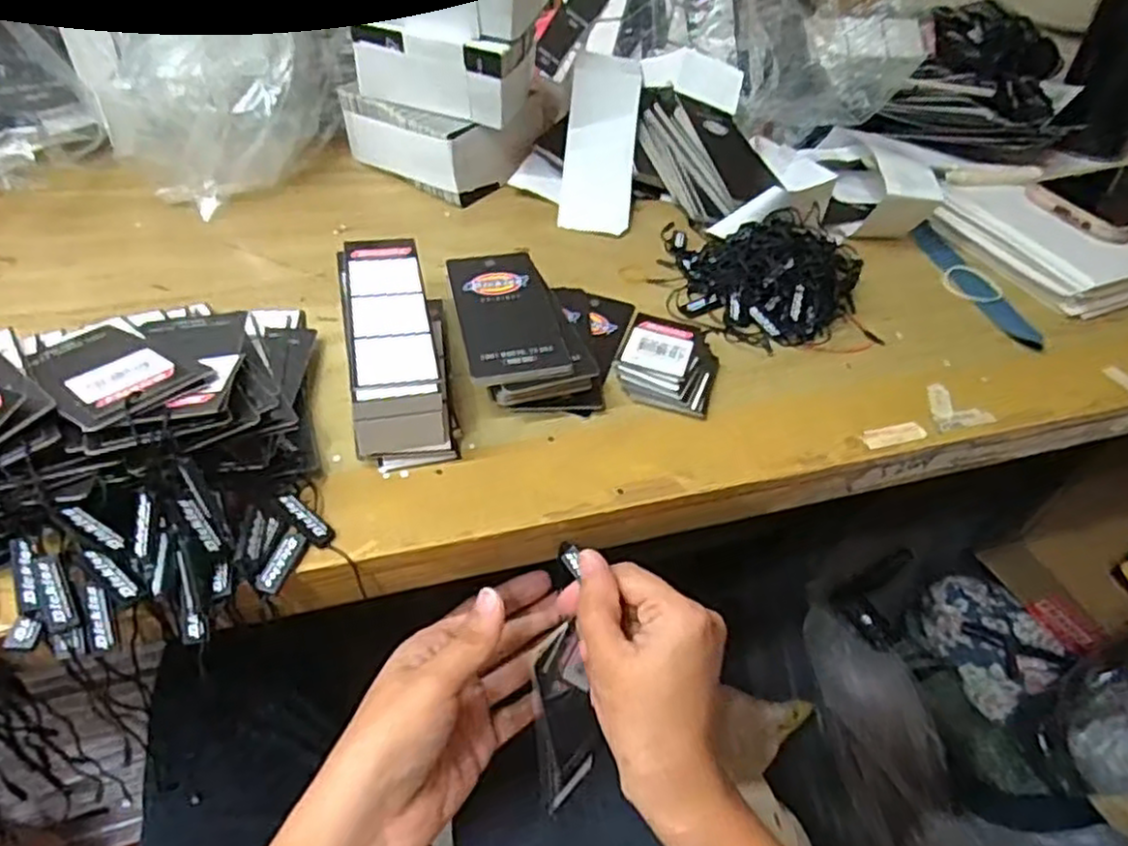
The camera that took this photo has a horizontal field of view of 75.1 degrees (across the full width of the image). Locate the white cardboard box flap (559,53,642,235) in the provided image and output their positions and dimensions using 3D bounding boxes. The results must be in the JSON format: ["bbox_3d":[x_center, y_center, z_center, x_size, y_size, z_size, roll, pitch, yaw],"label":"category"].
[{"bbox_3d":[0.028,-0.208,0.541,0.052,0.011,0.156,5,74,0],"label":"white cardboard box flap"}]

